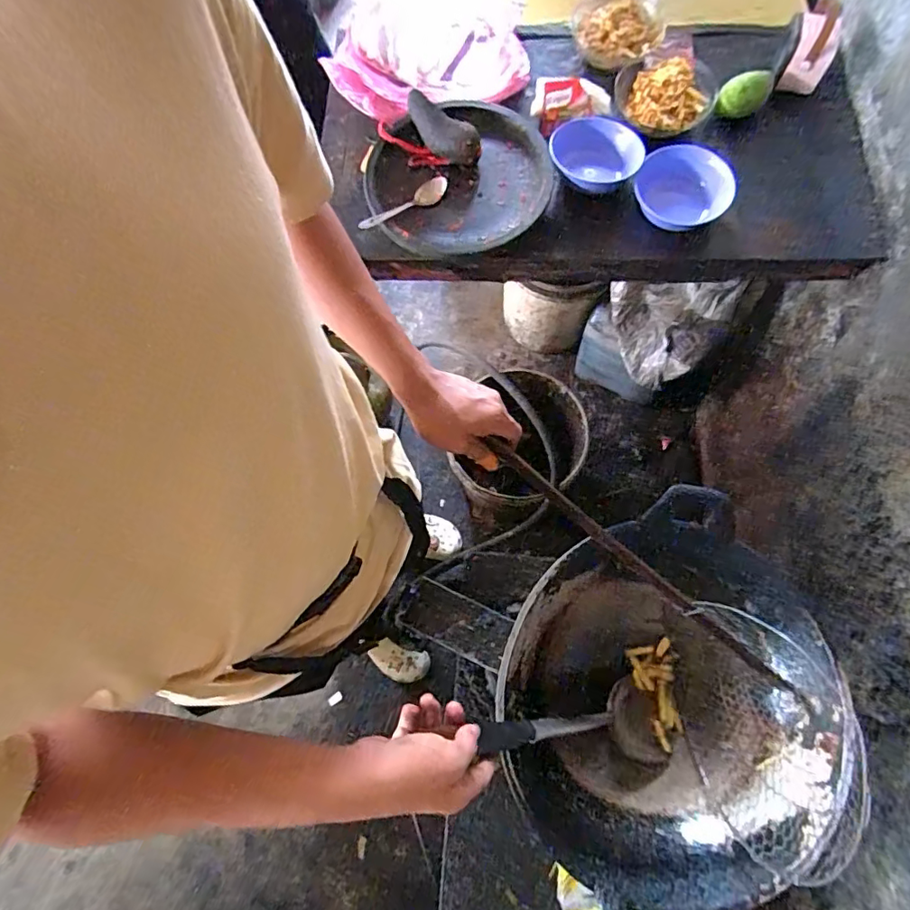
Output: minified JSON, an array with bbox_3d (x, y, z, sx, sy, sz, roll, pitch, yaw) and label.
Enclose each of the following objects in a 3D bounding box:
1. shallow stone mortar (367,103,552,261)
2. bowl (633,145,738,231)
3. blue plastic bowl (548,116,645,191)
[{"bbox_3d":[0.002,-0.453,0.852,0.293,0.044,0.293,0,75,2],"label":"shallow stone mortar"},{"bbox_3d":[0.364,-0.422,0.853,0.149,0.058,0.128,17,76,6],"label":"bowl"},{"bbox_3d":[0.227,-0.487,0.875,0.152,0.049,0.142,18,76,6],"label":"blue plastic bowl"}]

